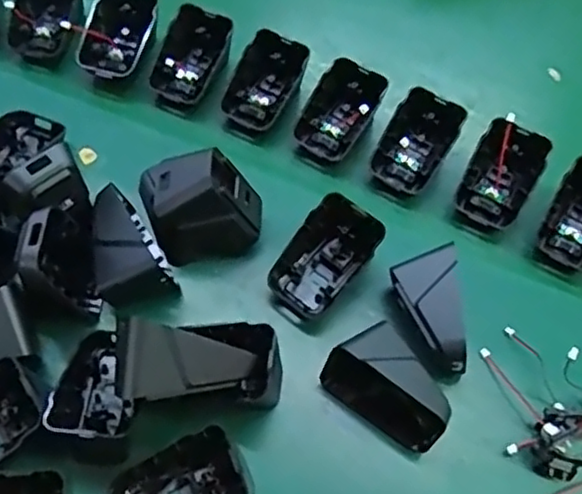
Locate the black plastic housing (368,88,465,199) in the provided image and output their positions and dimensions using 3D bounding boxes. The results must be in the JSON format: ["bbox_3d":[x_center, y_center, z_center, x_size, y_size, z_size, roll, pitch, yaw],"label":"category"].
[{"bbox_3d":[0.085,-0.068,0.456,0.045,0.044,0.061,26,61,11],"label":"black plastic housing"}]

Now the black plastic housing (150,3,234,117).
[{"bbox_3d":[-0.069,-0.131,0.480,0.053,0.043,0.062,21,60,8],"label":"black plastic housing"}]

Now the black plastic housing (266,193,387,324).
[{"bbox_3d":[0.020,0.008,0.402,0.044,0.049,0.065,39,64,17],"label":"black plastic housing"}]

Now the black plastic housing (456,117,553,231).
[{"bbox_3d":[0.138,-0.047,0.443,0.044,0.042,0.062,26,61,11],"label":"black plastic housing"}]

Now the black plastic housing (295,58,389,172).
[{"bbox_3d":[0.033,-0.090,0.465,0.045,0.045,0.058,27,61,12],"label":"black plastic housing"}]

